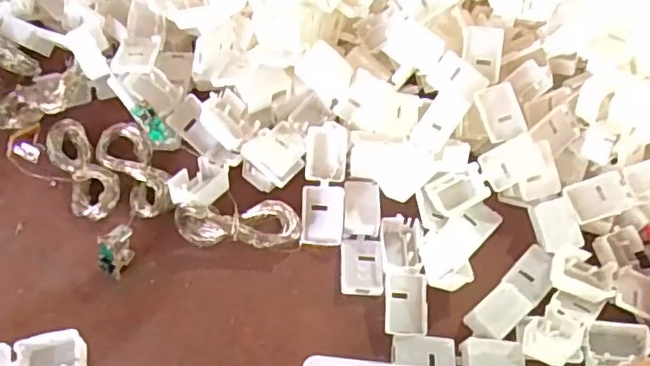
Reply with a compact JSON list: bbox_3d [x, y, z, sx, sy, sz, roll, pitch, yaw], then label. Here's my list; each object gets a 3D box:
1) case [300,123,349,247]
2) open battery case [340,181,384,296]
[{"bbox_3d":[0.000,0.001,0.291,0.020,0.013,0.057,4,78,0],"label":"case"},{"bbox_3d":[0.018,0.026,0.286,0.019,0.009,0.054,2,60,-2],"label":"open battery case"}]

